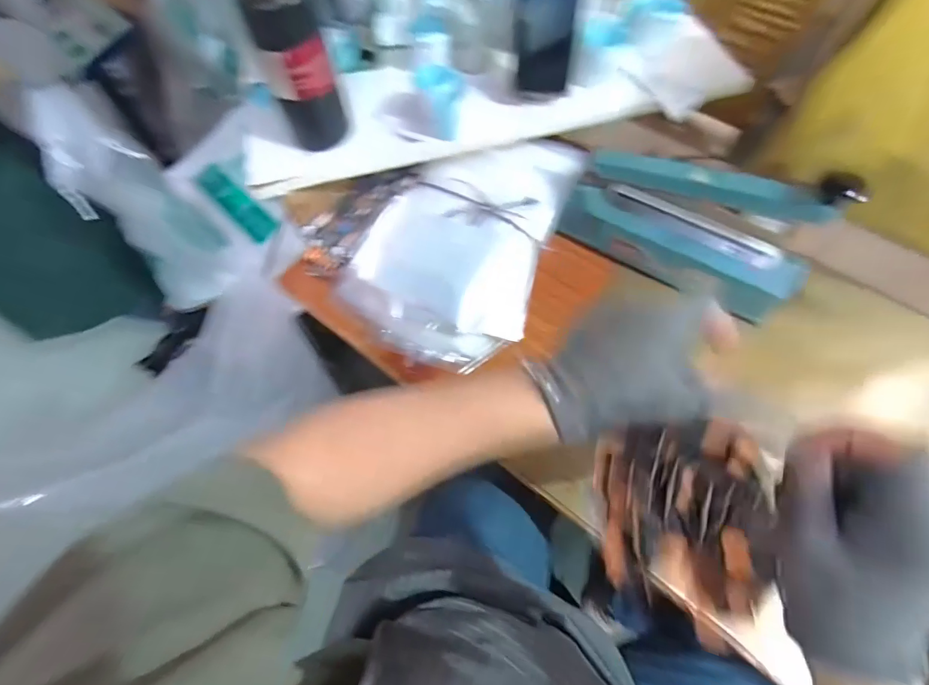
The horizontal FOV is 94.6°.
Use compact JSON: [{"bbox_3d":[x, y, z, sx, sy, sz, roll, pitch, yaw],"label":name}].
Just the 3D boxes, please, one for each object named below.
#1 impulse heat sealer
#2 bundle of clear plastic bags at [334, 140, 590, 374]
[{"bbox_3d":[0.285,-0.160,0.537,0.296,0.171,0.095,34,70,16],"label":"impulse heat sealer"},{"bbox_3d":[-0.001,-0.149,0.587,0.234,0.038,0.353,22,78,-1],"label":"bundle of clear plastic bags"}]

